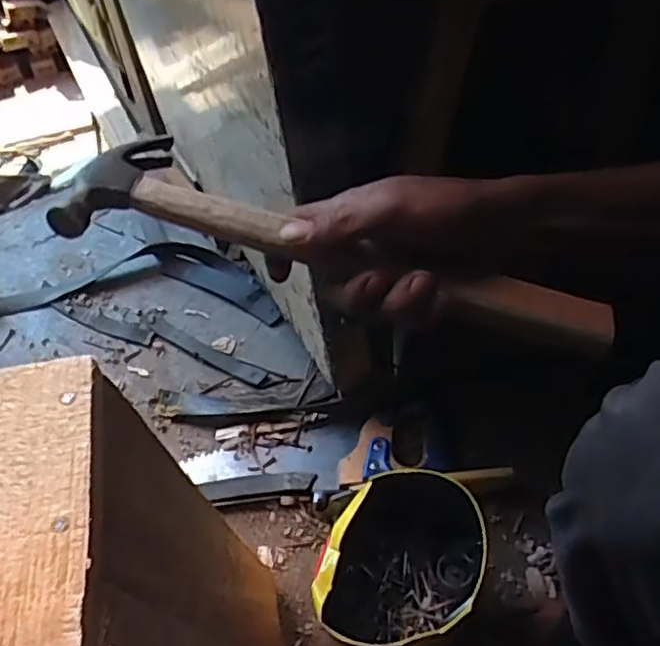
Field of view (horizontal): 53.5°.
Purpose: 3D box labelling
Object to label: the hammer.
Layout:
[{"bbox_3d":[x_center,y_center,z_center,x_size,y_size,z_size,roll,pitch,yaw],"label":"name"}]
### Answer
[{"bbox_3d":[0.009,-0.044,0.396,0.318,0.031,0.090,17,55,1],"label":"hammer"}]

